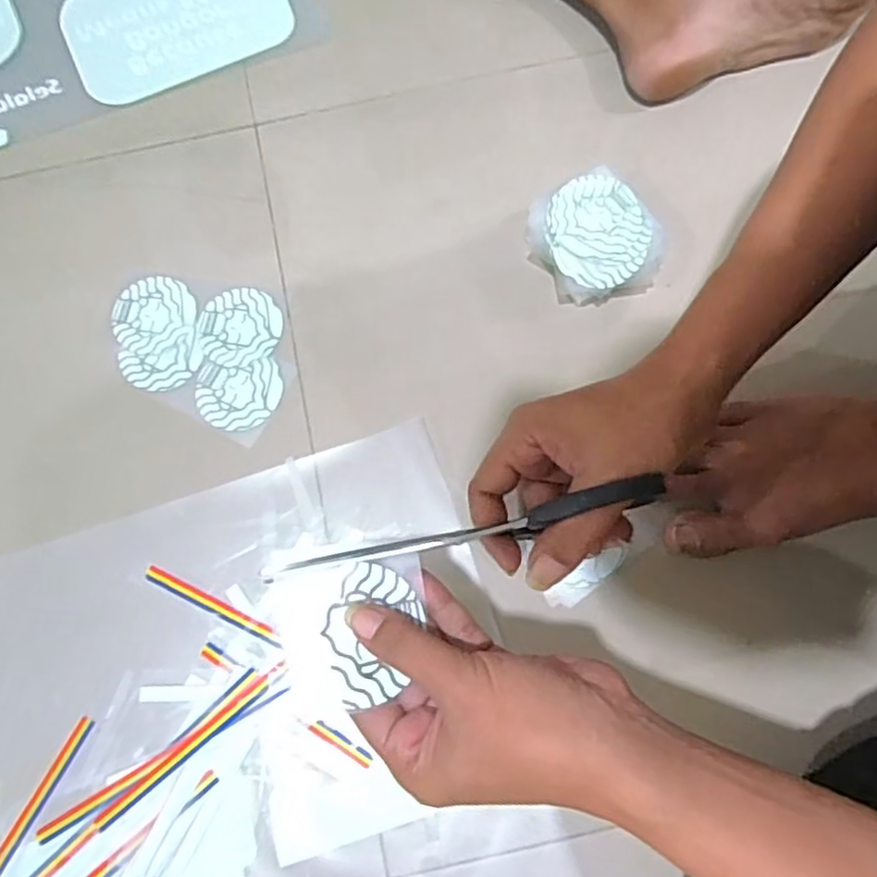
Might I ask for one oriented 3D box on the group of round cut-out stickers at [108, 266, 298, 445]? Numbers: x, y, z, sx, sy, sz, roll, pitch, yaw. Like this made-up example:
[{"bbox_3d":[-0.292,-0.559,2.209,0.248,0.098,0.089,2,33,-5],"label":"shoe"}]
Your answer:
[{"bbox_3d":[-0.194,-0.082,0.551,0.166,0.004,0.117,25,78,7],"label":"group of round cut-out stickers"}]

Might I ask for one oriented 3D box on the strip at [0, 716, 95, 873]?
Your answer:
[{"bbox_3d":[-0.297,0.290,0.452,0.012,0.004,0.219,27,78,8],"label":"strip"}]

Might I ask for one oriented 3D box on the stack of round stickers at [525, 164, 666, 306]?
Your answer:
[{"bbox_3d":[0.121,-0.156,0.540,0.087,0.032,0.100,-24,77,-5],"label":"stack of round stickers"}]

